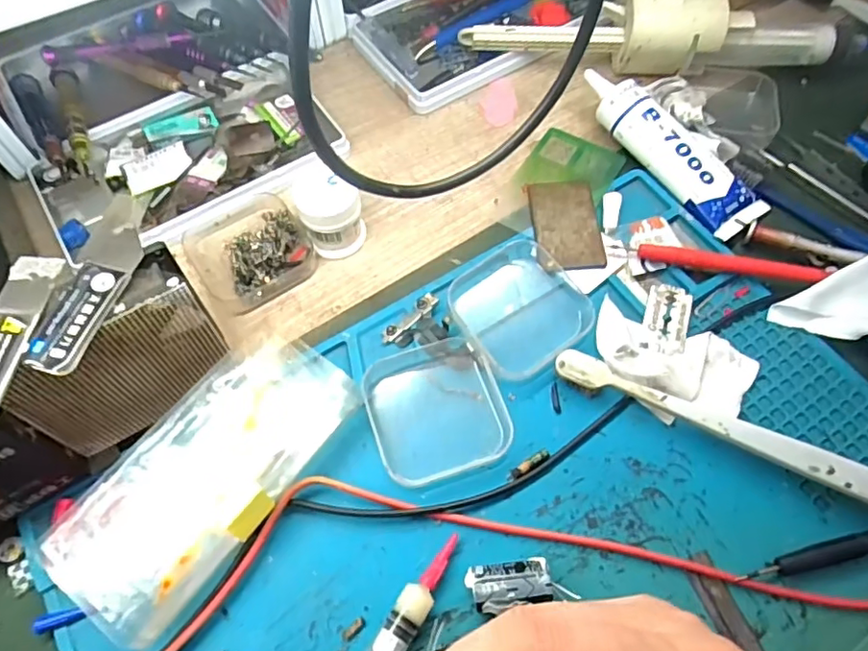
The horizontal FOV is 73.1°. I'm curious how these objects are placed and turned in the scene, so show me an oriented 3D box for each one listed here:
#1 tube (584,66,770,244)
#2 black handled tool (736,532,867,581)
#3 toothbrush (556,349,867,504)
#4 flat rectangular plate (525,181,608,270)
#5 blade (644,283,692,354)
[{"bbox_3d":[0.143,-0.110,0.351,0.040,0.027,0.130,-31,66,-15],"label":"tube"},{"bbox_3d":[0.199,0.091,0.255,0.138,0.013,0.008,-13,63,-6],"label":"black handled tool"},{"bbox_3d":[0.144,0.053,0.273,0.182,0.018,0.015,24,65,12],"label":"toothbrush"},{"bbox_3d":[0.076,-0.058,0.337,0.038,0.004,0.060,-3,62,-1],"label":"flat rectangular plate"},{"bbox_3d":[0.124,-0.006,0.309,0.021,0.004,0.046,15,63,8],"label":"blade"}]

